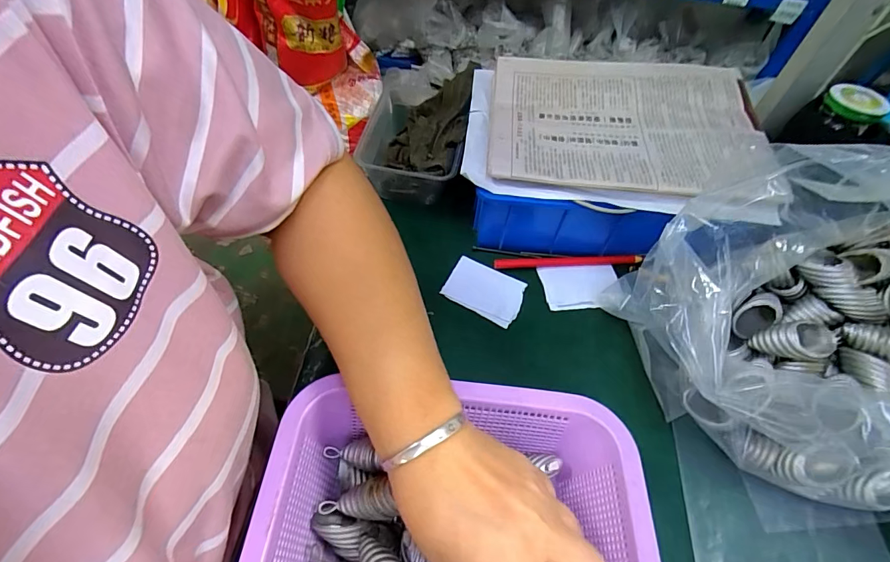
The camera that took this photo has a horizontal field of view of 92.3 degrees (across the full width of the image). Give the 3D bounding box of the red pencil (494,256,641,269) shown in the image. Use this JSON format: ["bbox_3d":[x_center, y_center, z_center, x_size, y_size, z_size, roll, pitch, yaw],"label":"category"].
[{"bbox_3d":[0.130,-0.020,0.451,0.156,0.013,0.008,-1,54,-6],"label":"red pencil"}]

